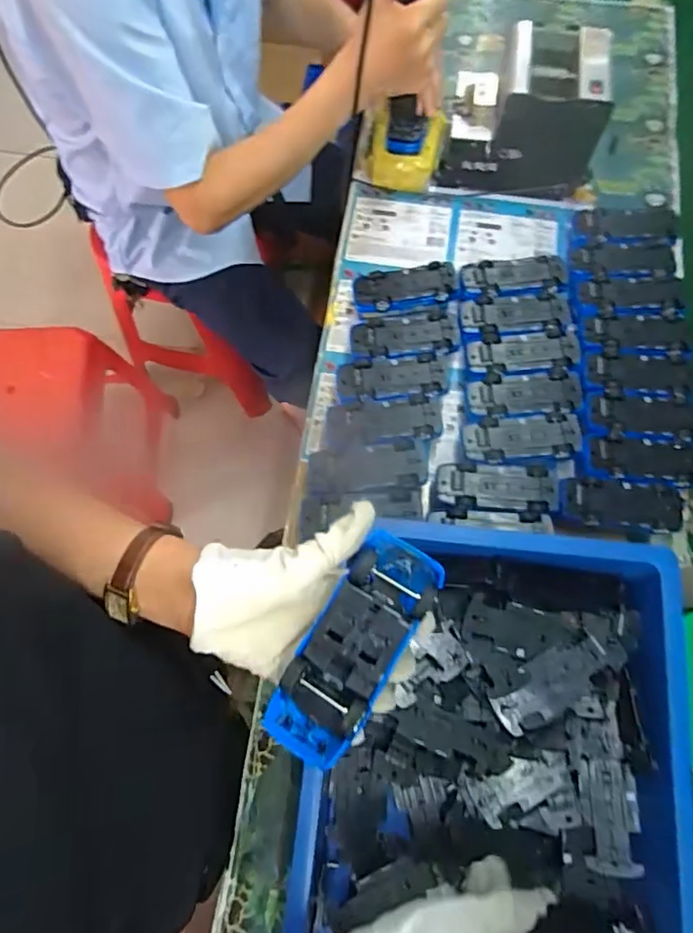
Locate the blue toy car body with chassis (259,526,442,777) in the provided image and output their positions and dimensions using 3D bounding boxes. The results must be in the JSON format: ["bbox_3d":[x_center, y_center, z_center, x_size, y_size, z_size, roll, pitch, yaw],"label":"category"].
[{"bbox_3d":[0.004,0.105,0.326,0.051,0.031,0.131,30,79,9],"label":"blue toy car body with chassis"}]

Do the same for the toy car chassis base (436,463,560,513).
[{"bbox_3d":[0.161,0.021,0.588,0.124,0.012,0.050,4,71,0],"label":"toy car chassis base"}]

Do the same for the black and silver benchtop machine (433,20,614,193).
[{"bbox_3d":[0.228,-0.459,0.722,0.179,0.134,0.139,9,71,2],"label":"black and silver benchtop machine"}]

